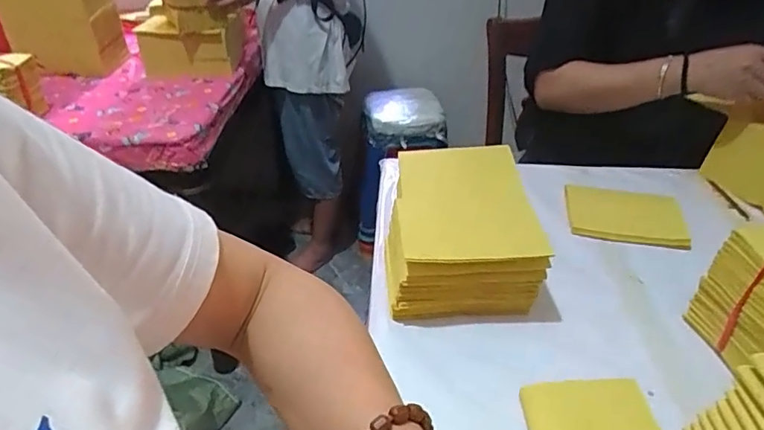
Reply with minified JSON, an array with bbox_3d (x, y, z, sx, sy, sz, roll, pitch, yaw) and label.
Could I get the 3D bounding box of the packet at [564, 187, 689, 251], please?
[{"bbox_3d":[0.353,-0.003,0.758,0.160,0.017,0.111,9,47,3],"label":"packet"}]

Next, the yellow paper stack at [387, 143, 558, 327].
[{"bbox_3d":[0.087,0.010,0.652,0.161,0.104,0.236,-1,35,-3],"label":"yellow paper stack"}]

